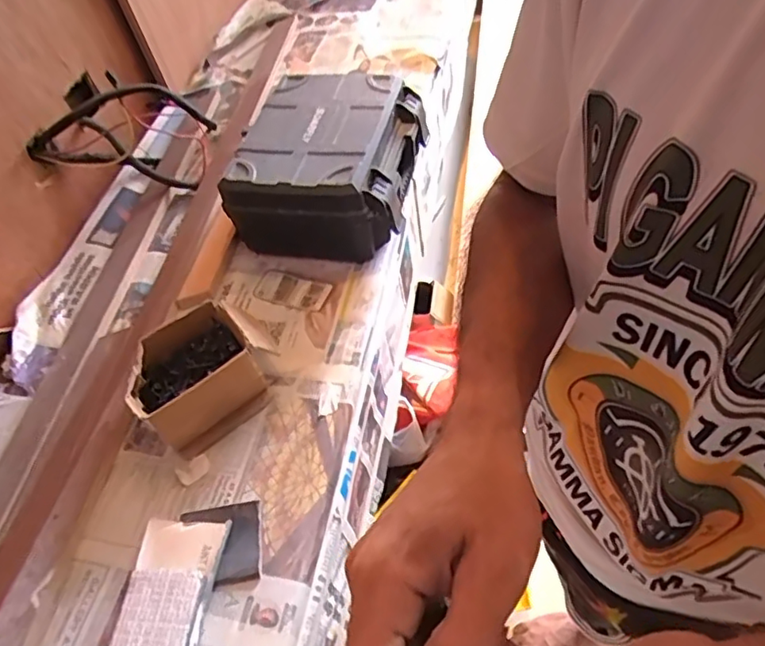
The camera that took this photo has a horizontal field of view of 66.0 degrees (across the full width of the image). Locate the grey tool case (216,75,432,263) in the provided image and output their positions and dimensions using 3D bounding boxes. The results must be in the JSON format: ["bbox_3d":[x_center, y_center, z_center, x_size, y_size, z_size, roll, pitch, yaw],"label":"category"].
[{"bbox_3d":[-0.072,-0.223,0.844,0.228,0.141,0.256,5,54,15],"label":"grey tool case"}]

